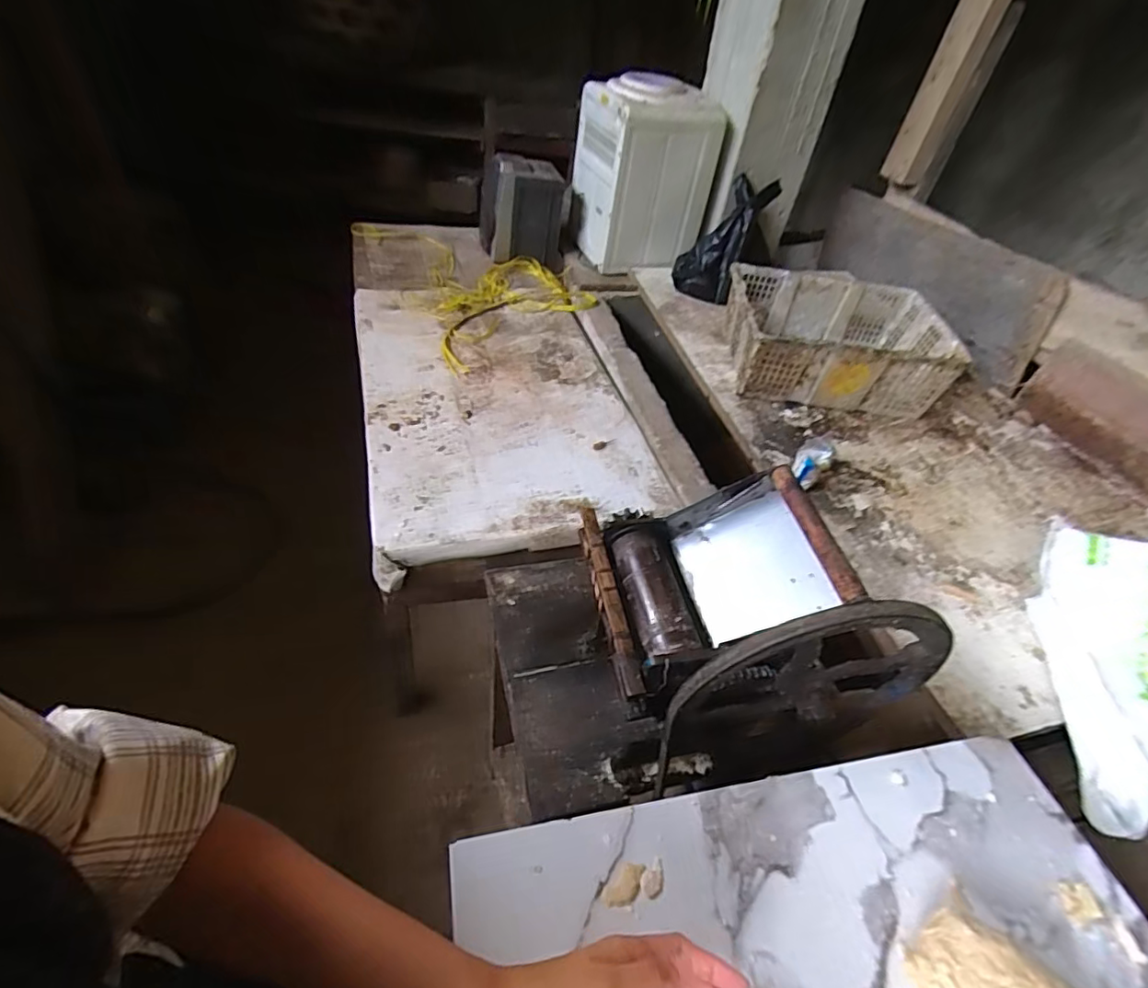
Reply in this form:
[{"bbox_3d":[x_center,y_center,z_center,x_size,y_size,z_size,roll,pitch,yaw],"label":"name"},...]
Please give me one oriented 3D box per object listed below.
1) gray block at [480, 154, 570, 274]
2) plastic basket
[{"bbox_3d":[-0.146,-0.861,1.685,0.263,0.251,0.247,4,45,-6],"label":"gray block"},{"bbox_3d":[0.604,-0.357,1.319,0.465,0.181,0.327,6,45,-3],"label":"plastic basket"}]

